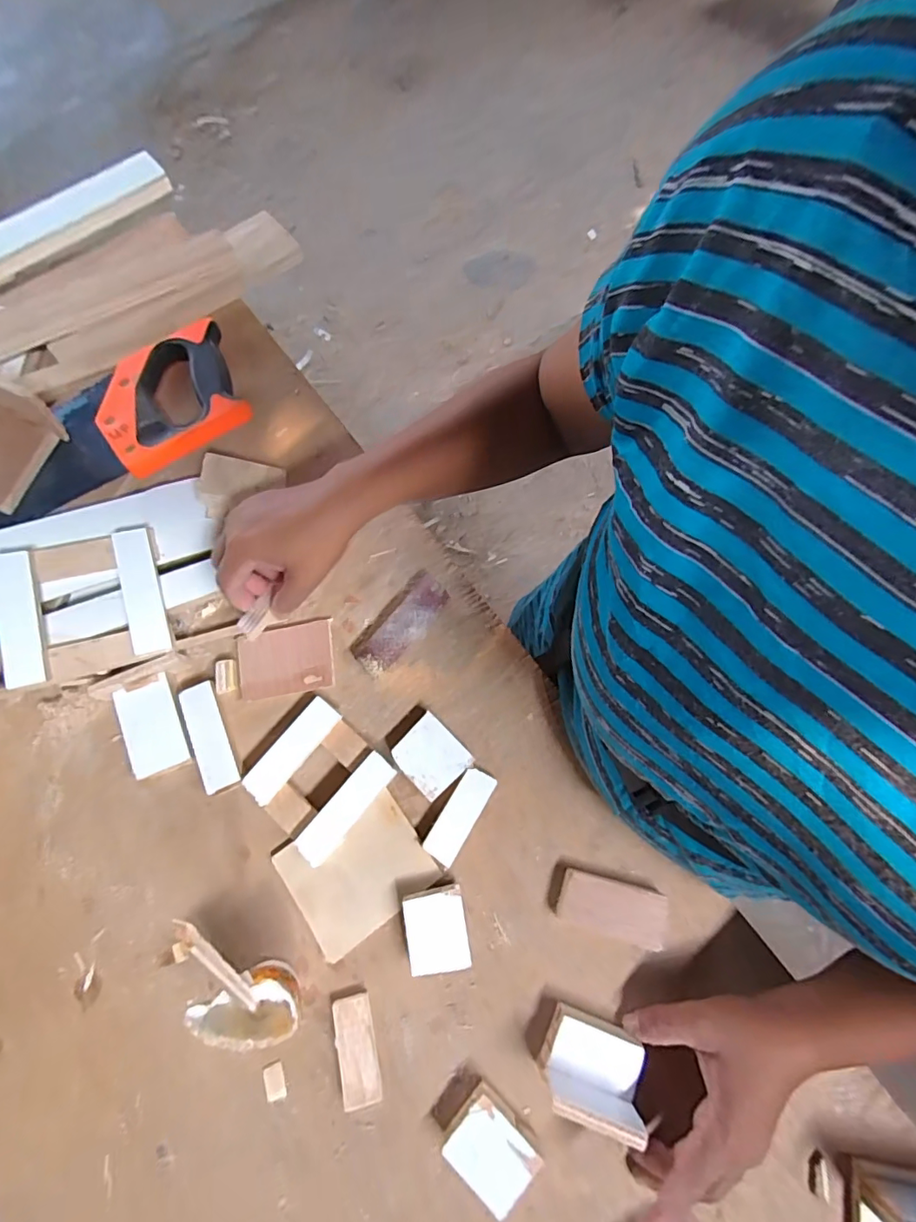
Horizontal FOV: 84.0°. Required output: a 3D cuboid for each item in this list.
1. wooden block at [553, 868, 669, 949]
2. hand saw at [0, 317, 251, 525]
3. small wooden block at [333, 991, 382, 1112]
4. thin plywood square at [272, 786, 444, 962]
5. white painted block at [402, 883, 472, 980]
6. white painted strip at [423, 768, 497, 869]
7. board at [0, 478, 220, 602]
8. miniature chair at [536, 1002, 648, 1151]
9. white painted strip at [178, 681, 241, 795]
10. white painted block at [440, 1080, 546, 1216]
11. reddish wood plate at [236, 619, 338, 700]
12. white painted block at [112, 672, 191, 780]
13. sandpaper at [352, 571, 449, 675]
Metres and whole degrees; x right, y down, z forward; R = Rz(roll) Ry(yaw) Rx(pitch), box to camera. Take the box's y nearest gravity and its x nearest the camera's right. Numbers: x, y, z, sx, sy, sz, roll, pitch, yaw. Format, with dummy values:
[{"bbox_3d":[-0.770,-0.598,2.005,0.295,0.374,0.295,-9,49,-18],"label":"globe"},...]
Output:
[{"bbox_3d":[0.118,0.228,0.392,0.079,0.019,0.037,15,73,3],"label":"wooden block"},{"bbox_3d":[-0.418,-0.109,0.450,0.484,0.025,0.117,-34,76,-11],"label":"hand saw"},{"bbox_3d":[-0.072,0.315,0.365,0.026,0.013,0.064,-11,73,-5],"label":"small wooden block"},{"bbox_3d":[-0.078,0.201,0.396,0.101,0.004,0.085,-32,76,-11],"label":"thin plywood square"},{"bbox_3d":[-0.016,0.239,0.383,0.044,0.024,0.054,-10,73,-4],"label":"white painted block"},{"bbox_3d":[0.002,0.164,0.411,0.027,0.011,0.074,32,74,8],"label":"white painted strip"},{"bbox_3d":[-0.354,-0.042,0.423,0.278,0.014,0.074,-24,74,-22],"label":"board"},{"bbox_3d":[0.095,0.315,0.350,0.067,0.048,0.045,20,73,5],"label":"miniature chair"},{"bbox_3d":[-0.202,0.102,0.413,0.028,0.013,0.086,-21,74,-8],"label":"white painted strip"},{"bbox_3d":[0.023,0.365,0.347,0.056,0.021,0.043,44,76,11],"label":"white painted block"},{"bbox_3d":[-0.150,0.043,0.445,0.078,0.007,0.060,-11,73,-5],"label":"reddish wood plate"},{"bbox_3d":[-0.250,0.095,0.417,0.043,0.015,0.074,-22,74,-8],"label":"white painted block"},{"bbox_3d":[-0.048,0.011,0.451,0.038,0.023,0.100,38,75,10],"label":"sandpaper"}]

